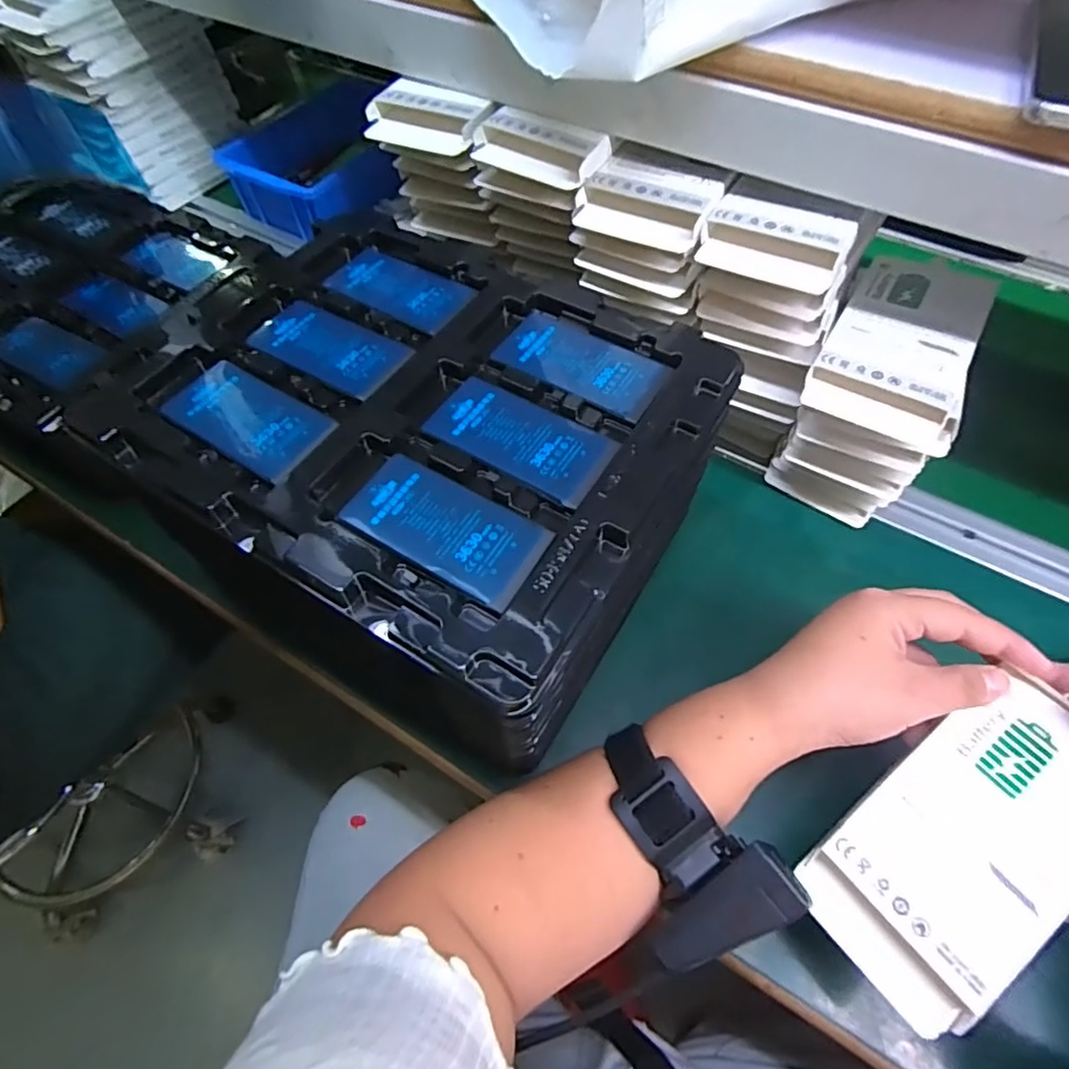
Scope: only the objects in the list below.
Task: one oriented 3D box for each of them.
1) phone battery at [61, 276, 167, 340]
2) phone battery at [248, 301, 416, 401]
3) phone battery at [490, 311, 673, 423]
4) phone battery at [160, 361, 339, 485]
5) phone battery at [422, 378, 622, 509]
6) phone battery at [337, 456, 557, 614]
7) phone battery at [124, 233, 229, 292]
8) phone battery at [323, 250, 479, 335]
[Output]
[{"bbox_3d":[-0.322,-0.175,0.452,0.086,0.005,0.042,26,62,17],"label":"phone battery"},{"bbox_3d":[-0.110,-0.101,0.320,0.087,0.005,0.043,30,63,17],"label":"phone battery"},{"bbox_3d":[0.024,-0.091,0.308,0.087,0.004,0.045,33,64,18],"label":"phone battery"},{"bbox_3d":[-0.143,-0.059,0.293,0.088,0.004,0.043,31,64,17],"label":"phone battery"},{"bbox_3d":[-0.007,-0.046,0.283,0.087,0.004,0.042,29,63,17],"label":"phone battery"},{"bbox_3d":[-0.039,-0.005,0.256,0.087,0.004,0.044,28,63,16],"label":"phone battery"},{"bbox_3d":[-0.292,-0.223,0.481,0.087,0.009,0.041,31,64,18],"label":"phone battery"},{"bbox_3d":[-0.079,-0.144,0.343,0.086,0.004,0.045,29,63,17],"label":"phone battery"}]

